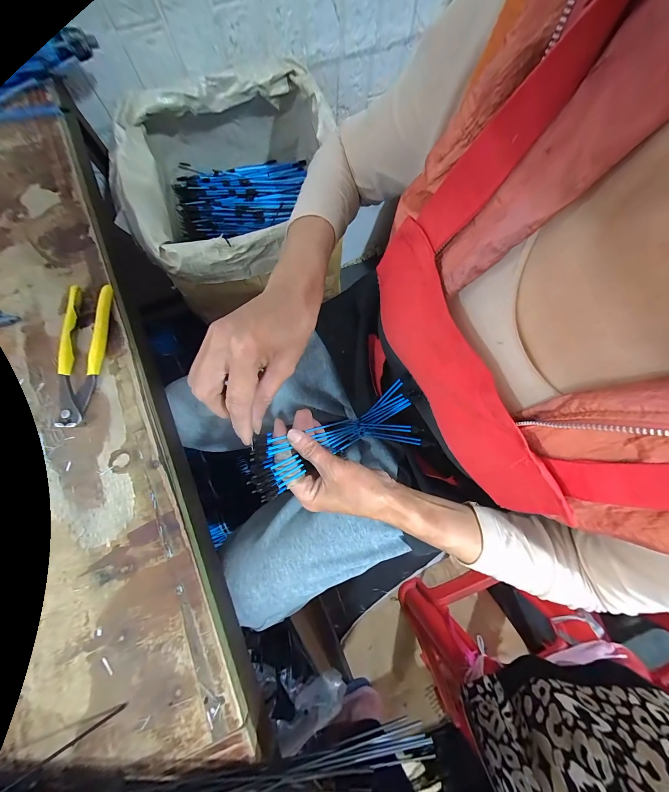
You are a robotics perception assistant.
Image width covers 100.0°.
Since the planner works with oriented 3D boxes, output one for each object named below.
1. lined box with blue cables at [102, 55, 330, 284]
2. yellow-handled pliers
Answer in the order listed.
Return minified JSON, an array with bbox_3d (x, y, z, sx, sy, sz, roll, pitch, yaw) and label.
[{"bbox_3d":[-0.164,-0.367,0.510,0.349,0.183,0.354,-19,79,-4],"label":"lined box with blue cables"},{"bbox_3d":[-0.289,-0.047,0.321,0.049,0.018,0.160,1,78,0],"label":"yellow-handled pliers"}]

